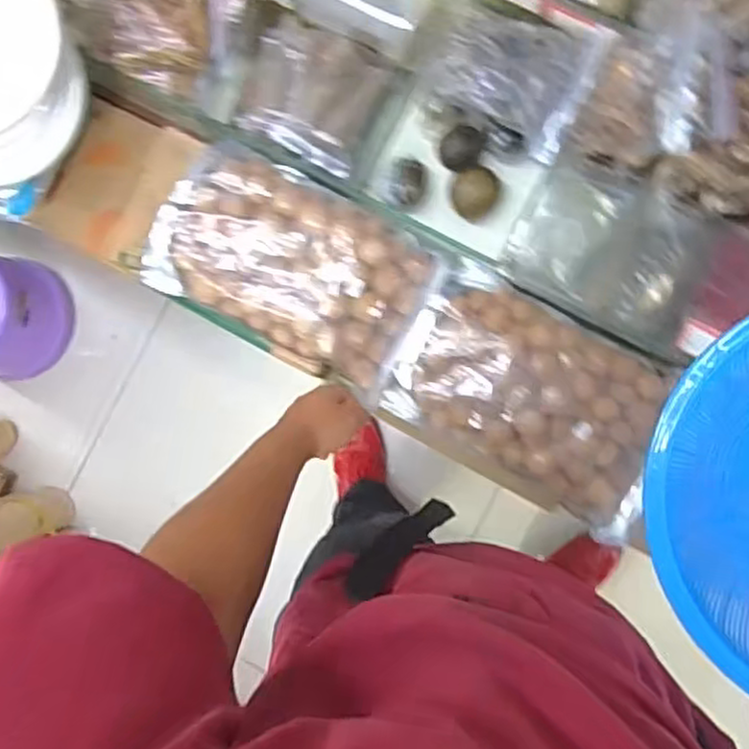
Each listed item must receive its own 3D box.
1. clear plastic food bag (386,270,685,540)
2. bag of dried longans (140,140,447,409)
[{"bbox_3d":[0.176,0.024,0.826,0.297,0.045,0.186,27,90,6],"label":"clear plastic food bag"},{"bbox_3d":[-0.091,-0.124,0.832,0.296,0.068,0.189,28,90,6],"label":"bag of dried longans"}]

